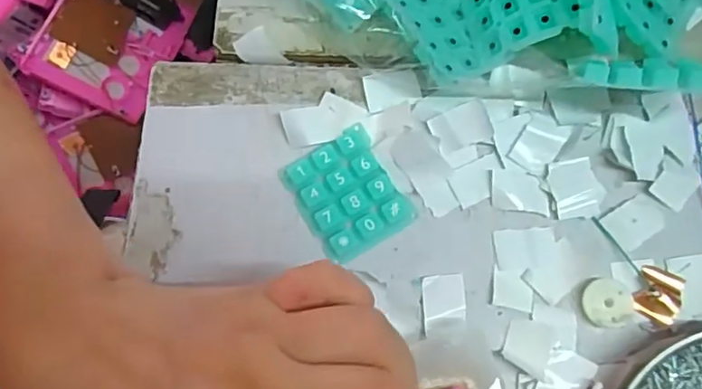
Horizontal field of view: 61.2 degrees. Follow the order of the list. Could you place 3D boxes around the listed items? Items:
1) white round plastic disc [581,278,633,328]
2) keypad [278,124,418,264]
[{"bbox_3d":[0.120,0.051,0.279,0.022,0.005,0.022,0,73,0],"label":"white round plastic disc"},{"bbox_3d":[-0.002,0.000,0.296,0.048,0.010,0.058,-31,75,-9],"label":"keypad"}]

